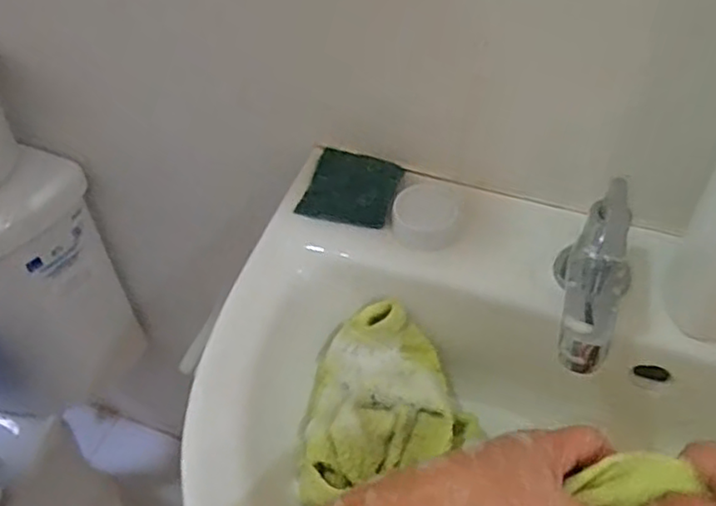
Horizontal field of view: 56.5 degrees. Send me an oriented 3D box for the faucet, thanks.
[{"bbox_3d":[0.148,0.023,0.423,0.047,0.072,0.129,18,53,15],"label":"faucet"}]

